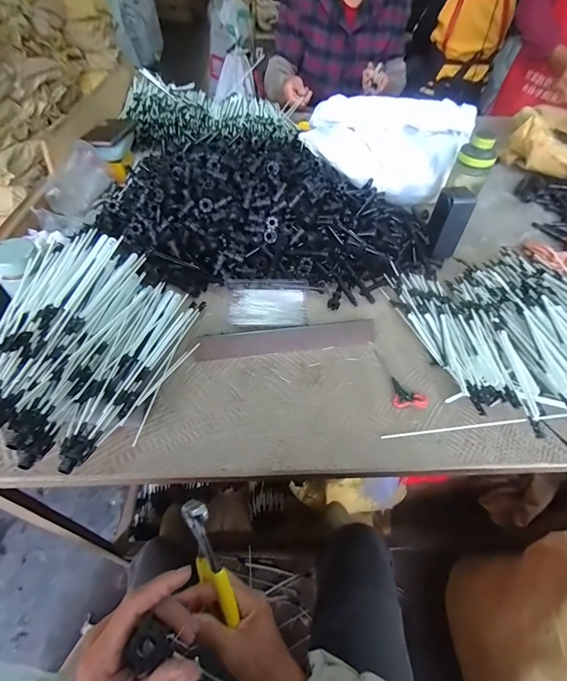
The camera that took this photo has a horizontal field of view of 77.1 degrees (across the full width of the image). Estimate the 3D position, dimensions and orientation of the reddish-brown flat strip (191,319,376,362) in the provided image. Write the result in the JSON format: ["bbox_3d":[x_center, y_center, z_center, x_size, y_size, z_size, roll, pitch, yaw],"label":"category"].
[{"bbox_3d":[0.007,-0.003,0.560,0.280,0.009,0.047,-6,57,-8],"label":"reddish-brown flat strip"}]

